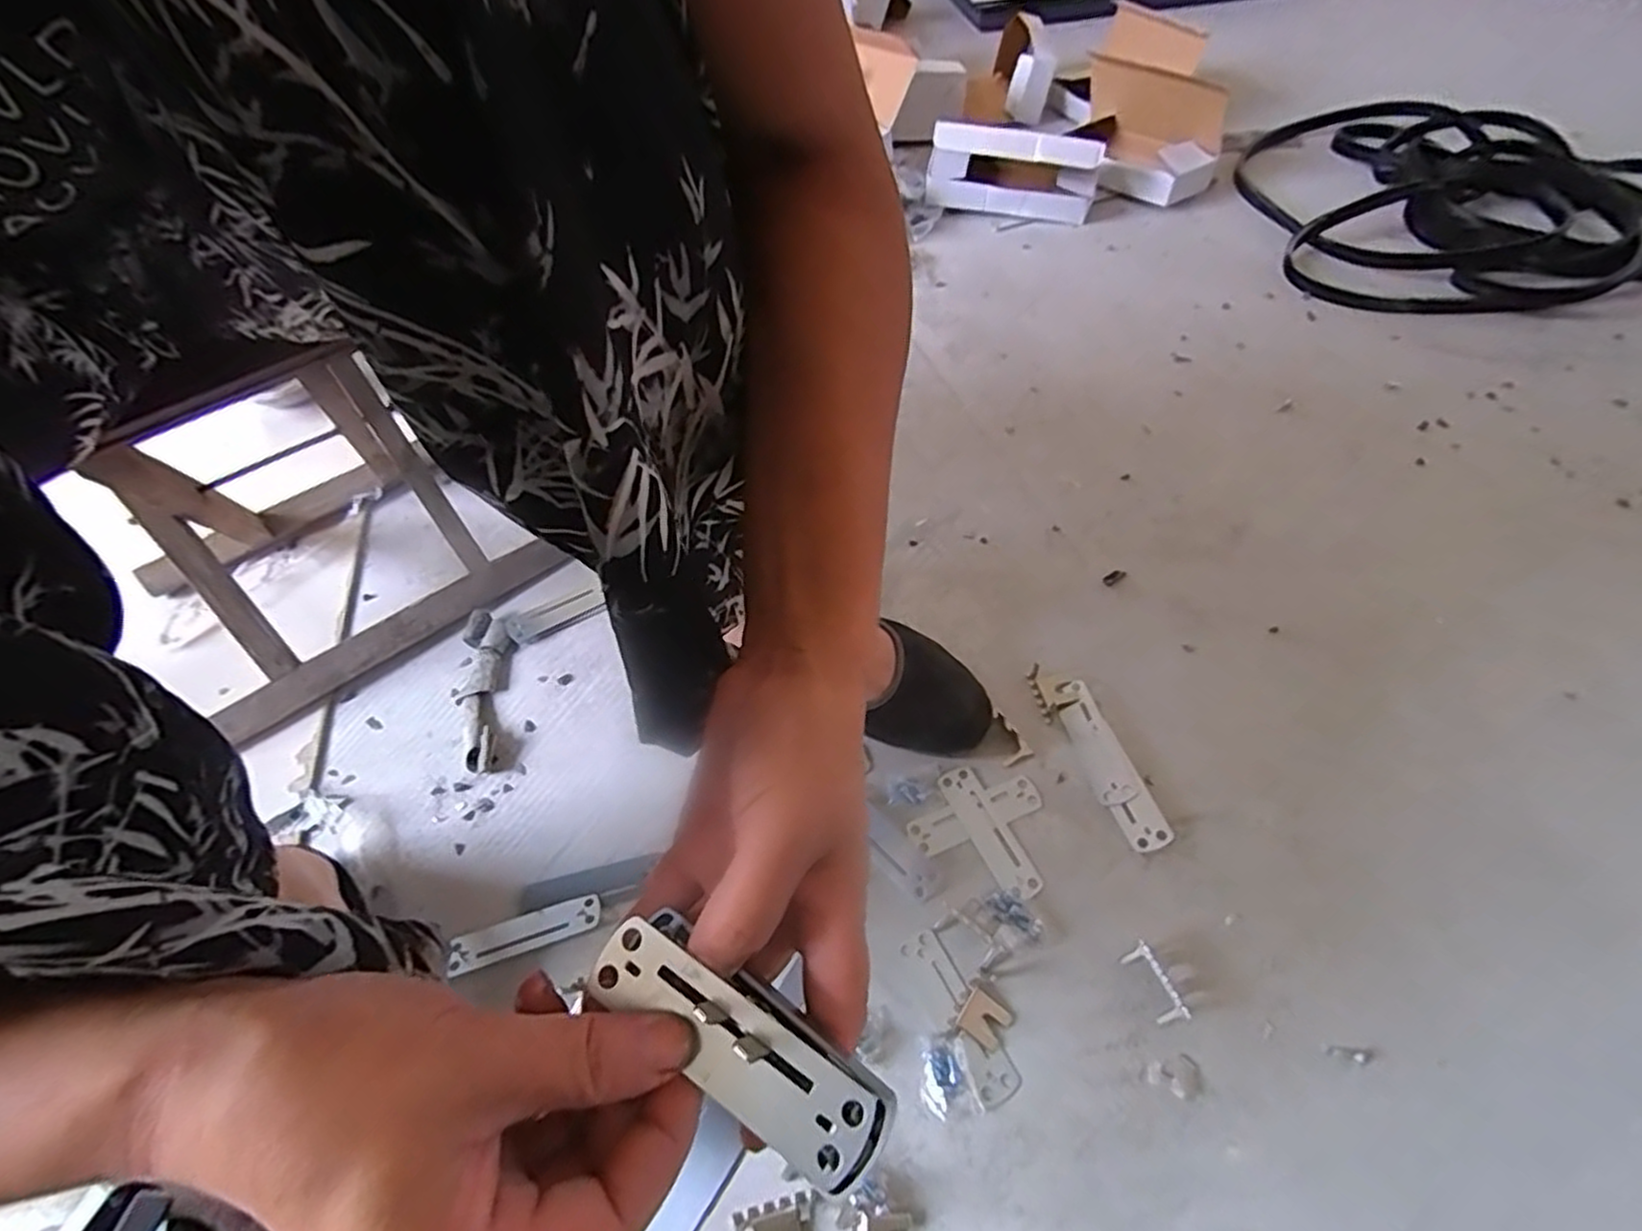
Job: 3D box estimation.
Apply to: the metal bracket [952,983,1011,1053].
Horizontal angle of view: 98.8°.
[{"bbox_3d":[0.094,0.235,0.412,0.030,0.004,0.025,33,62,25],"label":"metal bracket"}]

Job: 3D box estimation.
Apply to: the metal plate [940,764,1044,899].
[{"bbox_3d":[0.113,0.146,0.478,0.028,0.004,0.095,-23,55,-12],"label":"metal plate"}]

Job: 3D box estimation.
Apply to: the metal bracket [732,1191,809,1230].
[{"bbox_3d":[-0.024,0.320,0.361,0.039,0.008,0.032,-14,54,-6],"label":"metal bracket"}]

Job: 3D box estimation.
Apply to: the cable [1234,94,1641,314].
[{"bbox_3d":[0.915,-0.475,0.851,0.767,0.051,0.576,20,57,18],"label":"cable"}]

